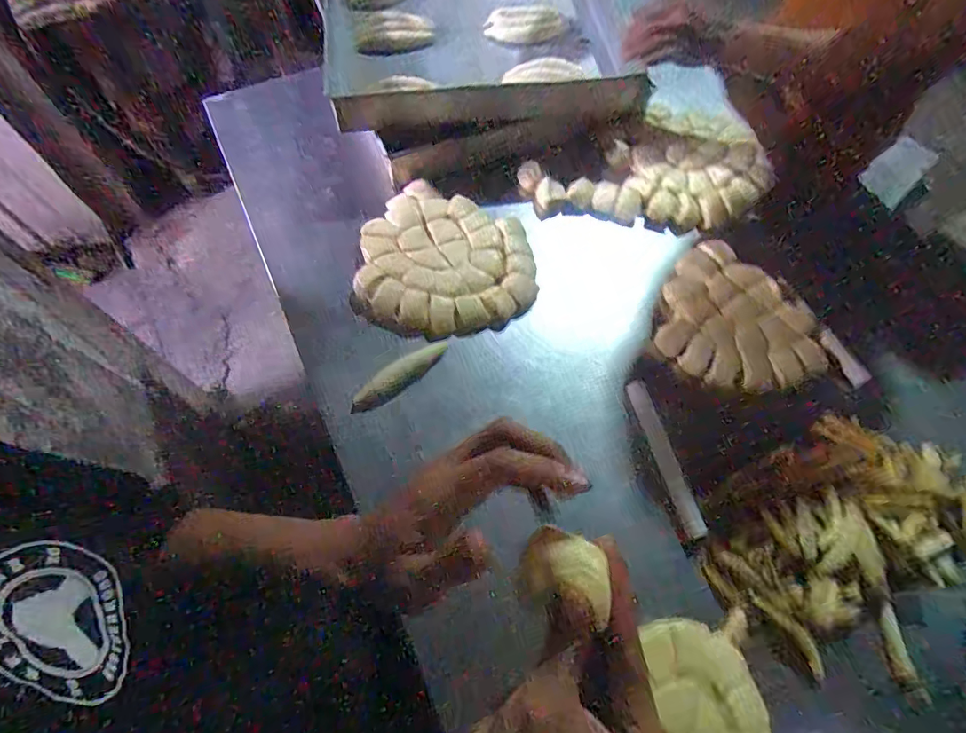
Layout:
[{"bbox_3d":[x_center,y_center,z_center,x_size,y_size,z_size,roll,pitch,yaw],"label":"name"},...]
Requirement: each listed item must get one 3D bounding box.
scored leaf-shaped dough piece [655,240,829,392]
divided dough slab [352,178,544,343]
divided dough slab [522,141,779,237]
[{"bbox_3d":[0.343,-0.065,0.656,0.196,0.030,0.200,18,65,7],"label":"scored leaf-shaped dough piece"},{"bbox_3d":[-0.049,-0.152,0.695,0.236,0.028,0.239,4,64,1],"label":"divided dough slab"},{"bbox_3d":[0.255,-0.272,0.752,0.373,0.054,0.142,-10,65,-6],"label":"divided dough slab"}]

